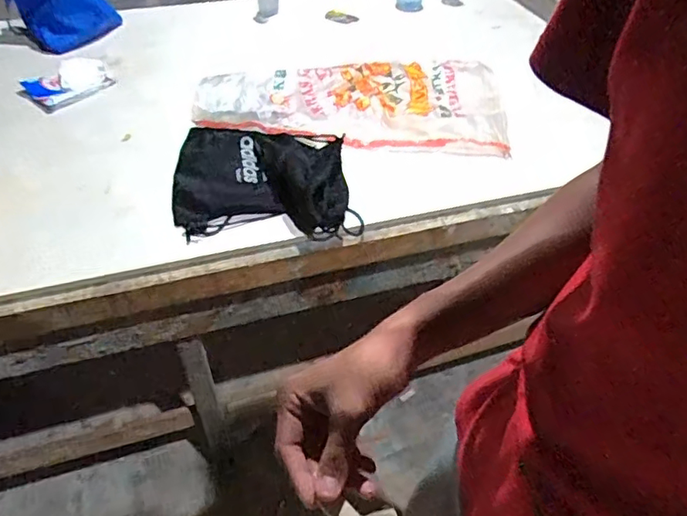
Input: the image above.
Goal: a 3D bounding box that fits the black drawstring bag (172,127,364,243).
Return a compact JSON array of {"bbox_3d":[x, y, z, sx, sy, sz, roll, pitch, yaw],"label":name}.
[{"bbox_3d":[-0.160,-0.168,1.092,0.352,0.055,0.322,-1,47,-3],"label":"black drawstring bag"}]

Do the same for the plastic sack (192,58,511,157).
[{"bbox_3d":[0.036,-0.393,1.274,0.729,0.063,0.360,2,53,-9],"label":"plastic sack"}]

